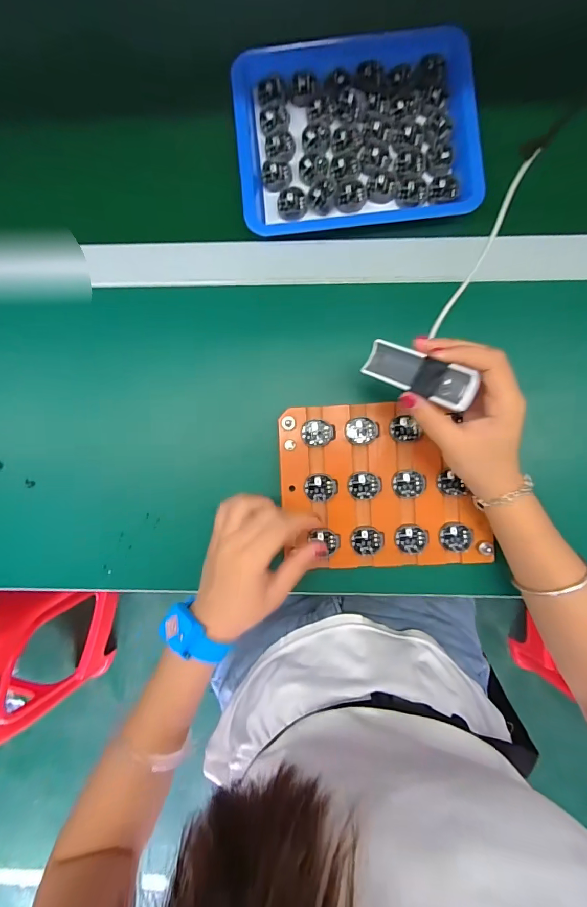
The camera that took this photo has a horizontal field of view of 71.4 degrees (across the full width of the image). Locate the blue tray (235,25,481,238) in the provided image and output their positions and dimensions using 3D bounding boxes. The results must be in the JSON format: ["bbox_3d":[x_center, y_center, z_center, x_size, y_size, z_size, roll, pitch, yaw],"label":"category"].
[{"bbox_3d":[0.056,-0.301,0.385,0.214,0.032,0.168,-5,89,1],"label":"blue tray"}]

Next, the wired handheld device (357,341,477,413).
[{"bbox_3d":[0.089,-0.056,0.295,0.082,0.016,0.026,32,90,30],"label":"wired handheld device"}]

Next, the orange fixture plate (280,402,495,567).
[{"bbox_3d":[0.080,0.029,0.373,0.177,0.010,0.147,-3,89,1],"label":"orange fixture plate"}]

